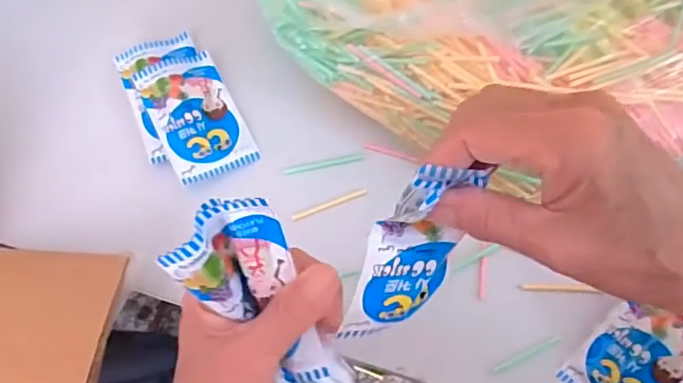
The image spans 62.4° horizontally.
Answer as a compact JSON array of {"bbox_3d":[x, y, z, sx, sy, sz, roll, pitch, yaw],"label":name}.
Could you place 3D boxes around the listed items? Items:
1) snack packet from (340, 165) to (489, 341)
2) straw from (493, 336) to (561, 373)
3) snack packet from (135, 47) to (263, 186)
[{"bbox_3d":[0.033,0.030,0.255,0.051,0.094,0.017,2,33,-21],"label":"snack packet"},{"bbox_3d":[0.132,0.116,0.401,0.051,0.011,0.005,-24,73,-10],"label":"straw"},{"bbox_3d":[-0.117,-0.064,0.448,0.062,0.016,0.110,-25,73,-11],"label":"snack packet"}]

